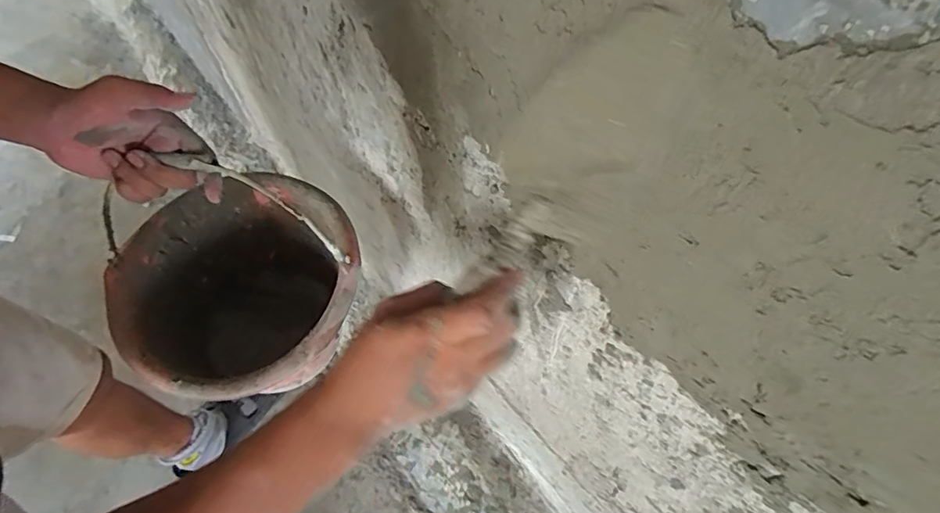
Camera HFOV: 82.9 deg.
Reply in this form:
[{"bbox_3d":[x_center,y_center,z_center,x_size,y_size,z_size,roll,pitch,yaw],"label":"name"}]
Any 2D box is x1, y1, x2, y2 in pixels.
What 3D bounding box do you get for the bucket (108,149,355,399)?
[{"bbox_3d":[-0.279,0.065,0.708,0.288,0.222,0.277,21,60,17],"label":"bucket"}]

